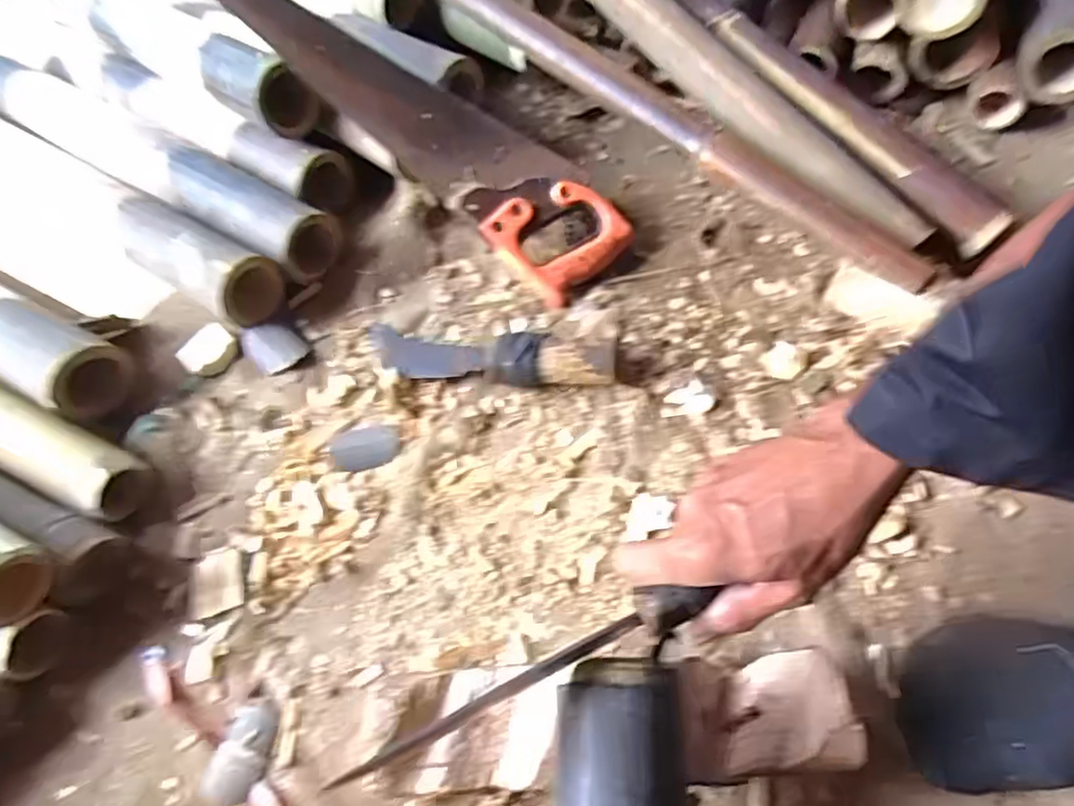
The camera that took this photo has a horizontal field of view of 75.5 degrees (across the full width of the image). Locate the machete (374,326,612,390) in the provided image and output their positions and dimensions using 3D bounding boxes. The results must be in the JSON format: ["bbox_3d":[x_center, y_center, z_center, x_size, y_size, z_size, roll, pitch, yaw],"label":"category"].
[{"bbox_3d":[-0.049,-0.045,0.626,0.237,0.037,0.058,9,60,10],"label":"machete"}]

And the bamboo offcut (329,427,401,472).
[{"bbox_3d":[-0.151,0.037,0.604,0.061,0.008,0.043,-14,58,-4],"label":"bamboo offcut"}]

